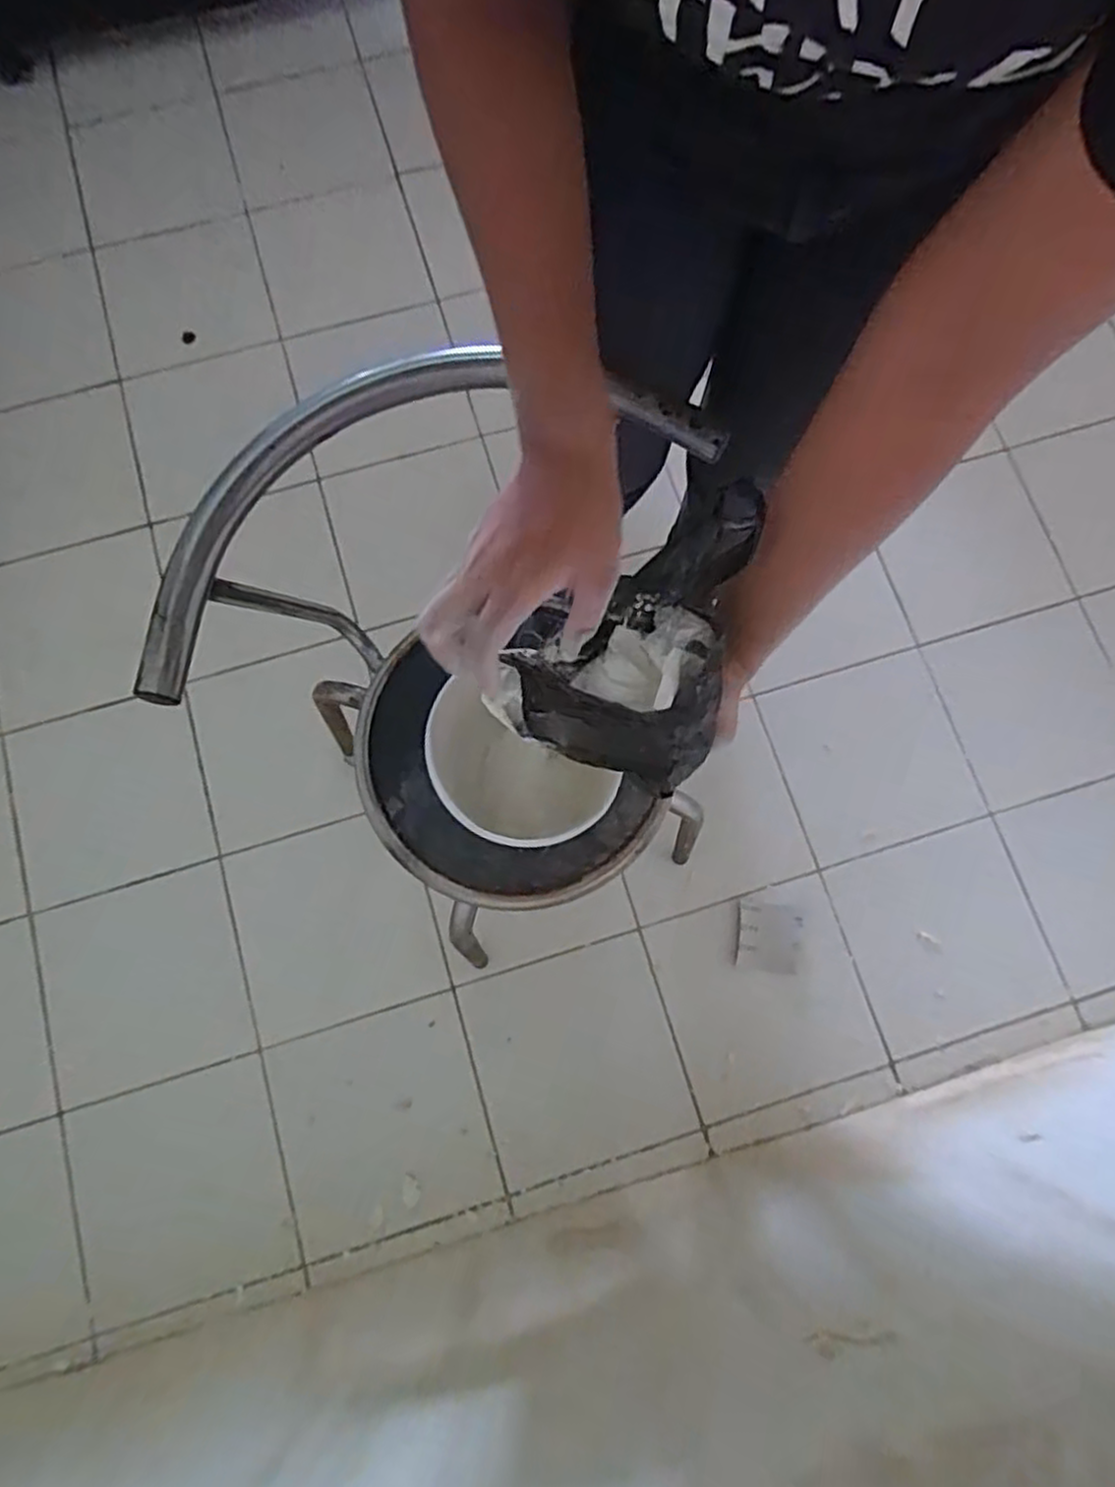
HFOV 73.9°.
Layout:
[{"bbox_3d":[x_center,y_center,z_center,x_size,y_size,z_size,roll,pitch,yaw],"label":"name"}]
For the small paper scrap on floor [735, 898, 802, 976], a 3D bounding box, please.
[{"bbox_3d":[0.333,0.307,1.173,0.102,0.008,0.101,9,76,1],"label":"small paper scrap on floor"}]

